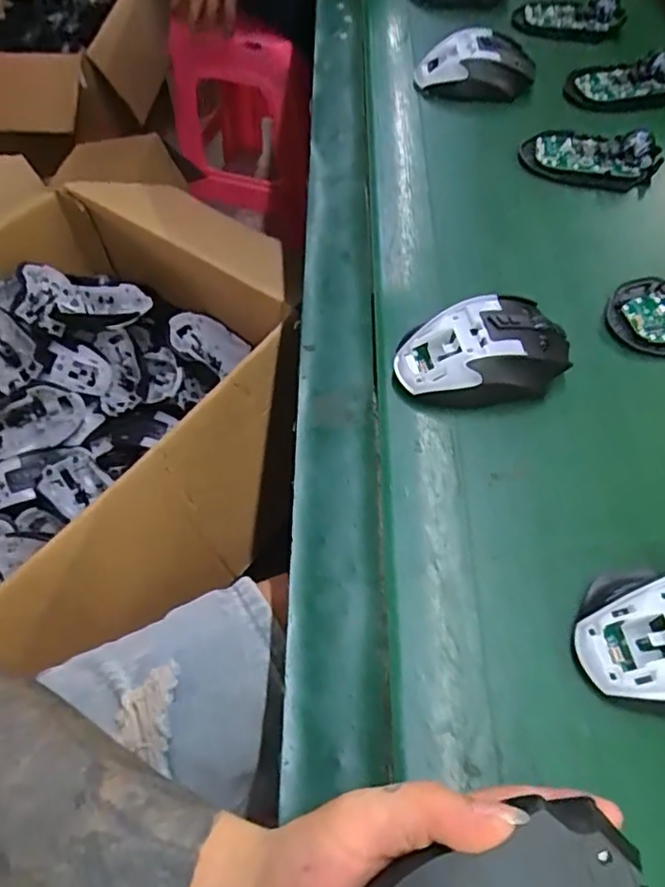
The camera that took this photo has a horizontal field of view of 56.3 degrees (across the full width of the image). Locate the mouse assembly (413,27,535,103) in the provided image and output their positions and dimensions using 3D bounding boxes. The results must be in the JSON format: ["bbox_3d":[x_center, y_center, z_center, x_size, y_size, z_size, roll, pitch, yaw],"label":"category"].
[{"bbox_3d":[0.143,-0.376,0.618,0.118,0.036,0.066,-9,58,-6],"label":"mouse assembly"}]

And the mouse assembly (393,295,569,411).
[{"bbox_3d":[0.103,-0.059,0.415,0.115,0.037,0.069,-14,61,-11],"label":"mouse assembly"}]

